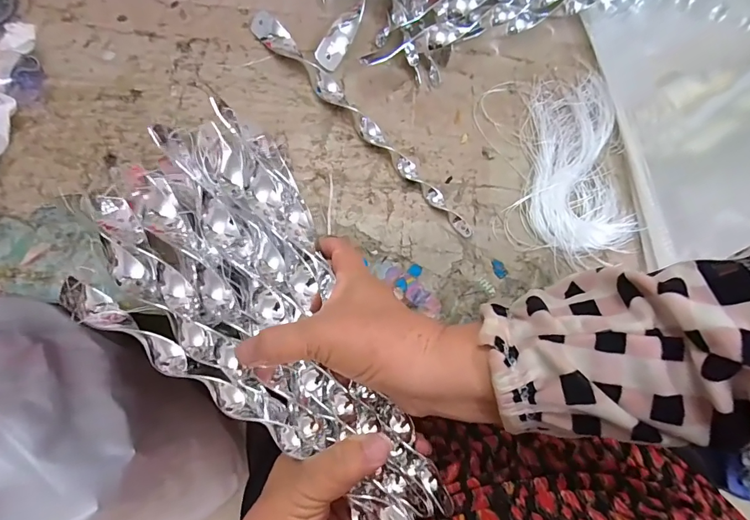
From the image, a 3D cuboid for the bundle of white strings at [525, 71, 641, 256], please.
[{"bbox_3d":[0.181,-0.092,0.369,0.087,0.008,0.179,4,70,-1],"label":"bundle of white strings"}]

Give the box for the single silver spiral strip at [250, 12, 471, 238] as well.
[{"bbox_3d":[-0.017,-0.133,0.373,0.025,0.012,0.294,-40,76,-14],"label":"single silver spiral strip"}]

